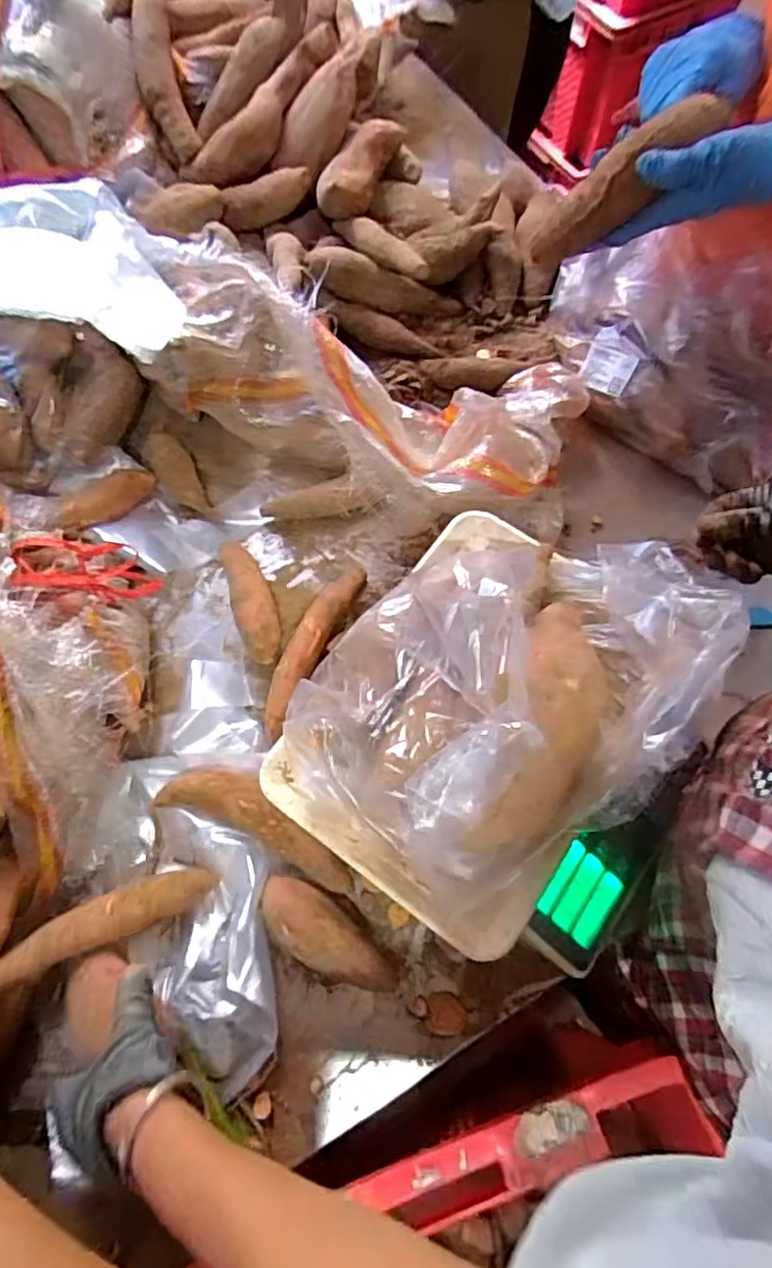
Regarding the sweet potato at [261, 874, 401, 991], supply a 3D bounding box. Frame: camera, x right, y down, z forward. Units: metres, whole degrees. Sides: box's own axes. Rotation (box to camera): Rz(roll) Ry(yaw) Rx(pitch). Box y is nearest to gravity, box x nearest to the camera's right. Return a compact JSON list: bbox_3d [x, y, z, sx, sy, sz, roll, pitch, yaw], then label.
[{"bbox_3d":[-0.046,0.237,0.493,0.122,0.036,0.049,32,72,13],"label":"sweet potato"}]

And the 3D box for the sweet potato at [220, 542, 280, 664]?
[{"bbox_3d":[-0.132,-0.038,0.613,0.040,0.043,0.146,-21,69,-7],"label":"sweet potato"}]

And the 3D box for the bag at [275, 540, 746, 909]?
[{"bbox_3d":[0.078,0.020,0.399,0.282,0.168,0.196,-34,71,-12],"label":"bag"}]

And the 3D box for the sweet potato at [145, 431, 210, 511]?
[{"bbox_3d":[-0.220,-0.168,0.657,0.044,0.034,0.093,-24,69,-8],"label":"sweet potato"}]

